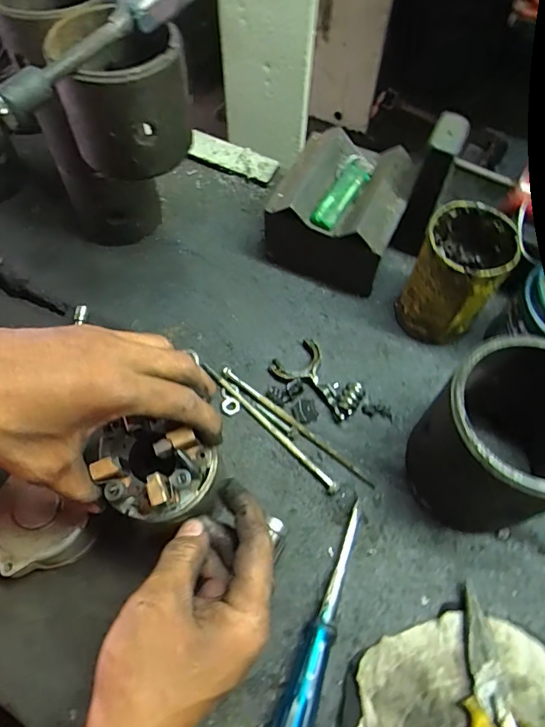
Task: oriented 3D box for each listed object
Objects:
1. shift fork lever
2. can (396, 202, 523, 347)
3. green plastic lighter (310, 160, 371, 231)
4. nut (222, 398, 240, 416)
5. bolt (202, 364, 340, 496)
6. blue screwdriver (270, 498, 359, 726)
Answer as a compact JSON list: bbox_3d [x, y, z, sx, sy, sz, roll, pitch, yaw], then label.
[{"bbox_3d":[0.039,0.018,0.446,0.050,0.013,0.082,-31,66,-17],"label":"shift fork lever"},{"bbox_3d":[0.162,-0.076,0.444,0.071,0.113,0.076,0,62,-1],"label":"can"},{"bbox_3d":[0.064,-0.157,0.456,0.024,0.019,0.074,31,65,15],"label":"green plastic lighter"},{"bbox_3d":[-0.038,0.038,0.441,0.015,0.004,0.015,0,61,-1],"label":"nut"},{"bbox_3d":[-0.004,0.055,0.432,0.161,0.008,0.009,41,68,20],"label":"bolt"},{"bbox_3d":[0.033,0.197,0.348,0.027,0.030,0.186,19,62,9],"label":"blue screwdriver"}]

